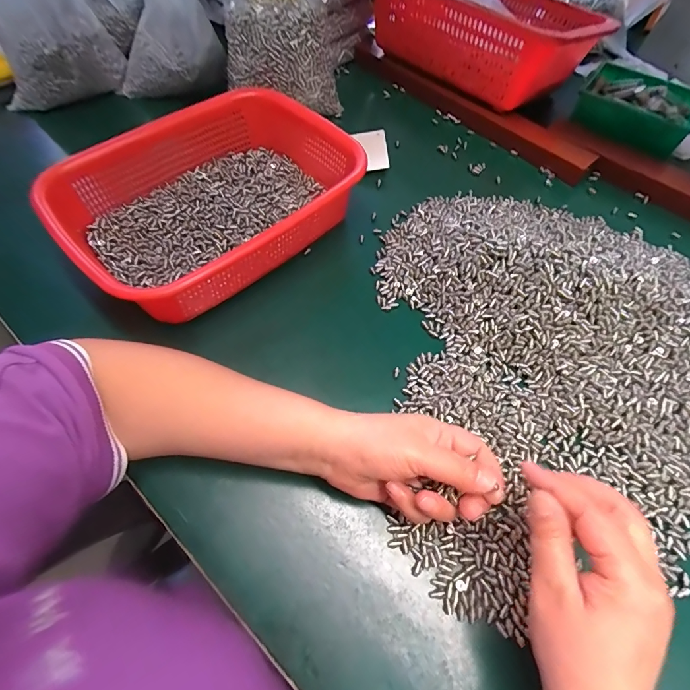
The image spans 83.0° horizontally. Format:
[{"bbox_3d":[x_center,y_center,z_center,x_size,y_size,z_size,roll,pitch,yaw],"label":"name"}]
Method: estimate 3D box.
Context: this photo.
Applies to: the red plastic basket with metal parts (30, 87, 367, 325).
[{"bbox_3d":[-0.130,-0.157,0.418,0.287,0.080,0.227,-38,68,-20],"label":"red plastic basket with metal parts"}]

